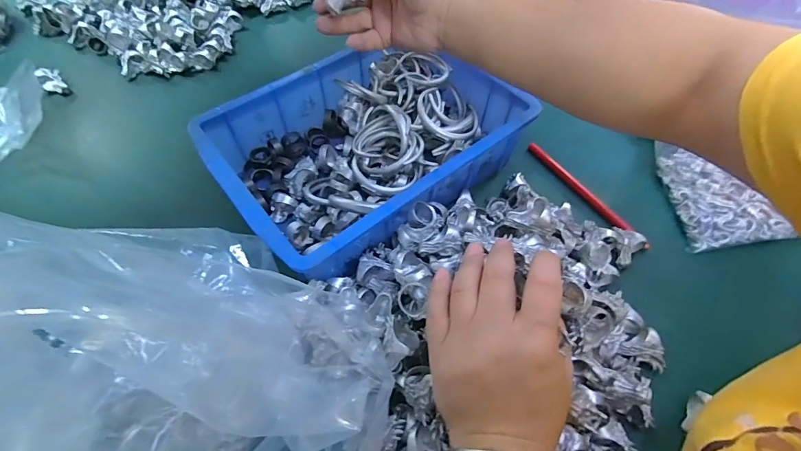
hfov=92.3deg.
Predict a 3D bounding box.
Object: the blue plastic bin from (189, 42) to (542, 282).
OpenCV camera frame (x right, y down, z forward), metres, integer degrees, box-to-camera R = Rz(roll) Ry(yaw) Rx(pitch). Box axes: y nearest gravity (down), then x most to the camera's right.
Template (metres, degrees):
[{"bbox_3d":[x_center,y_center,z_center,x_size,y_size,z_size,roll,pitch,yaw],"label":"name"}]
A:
[{"bbox_3d":[-0.034,-0.090,0.410,0.294,0.076,0.209,-36,65,-21],"label":"blue plastic bin"}]

